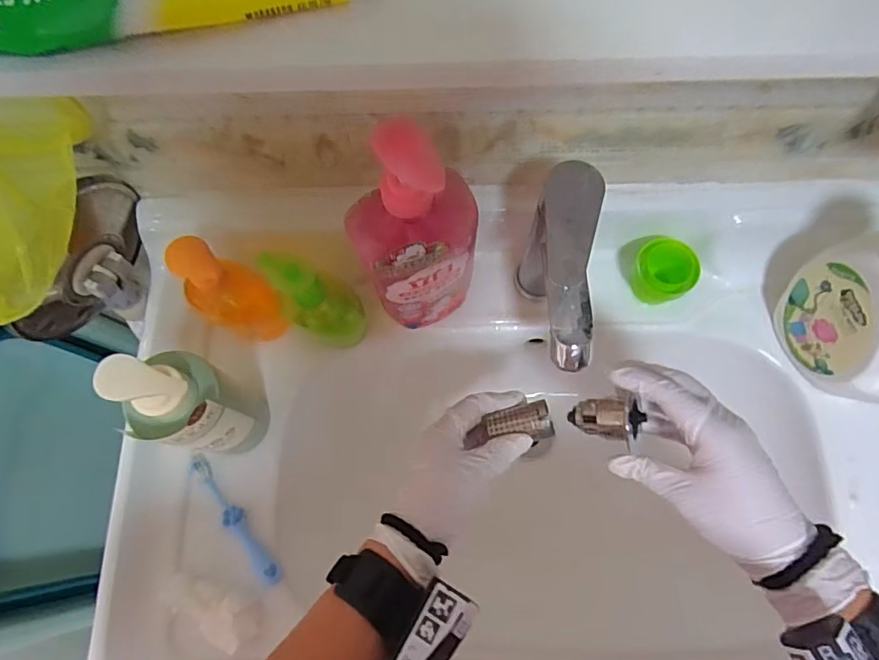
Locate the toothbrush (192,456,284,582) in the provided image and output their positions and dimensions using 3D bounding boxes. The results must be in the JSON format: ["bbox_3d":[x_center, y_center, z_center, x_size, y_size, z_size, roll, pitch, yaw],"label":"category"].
[{"bbox_3d":[-0.196,0.181,0.507,0.018,0.017,0.144,-37,76,-9],"label":"toothbrush"}]

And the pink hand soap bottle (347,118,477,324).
[{"bbox_3d":[-0.017,-0.066,0.442,0.097,0.219,0.061,-29,75,-7],"label":"pink hand soap bottle"}]

